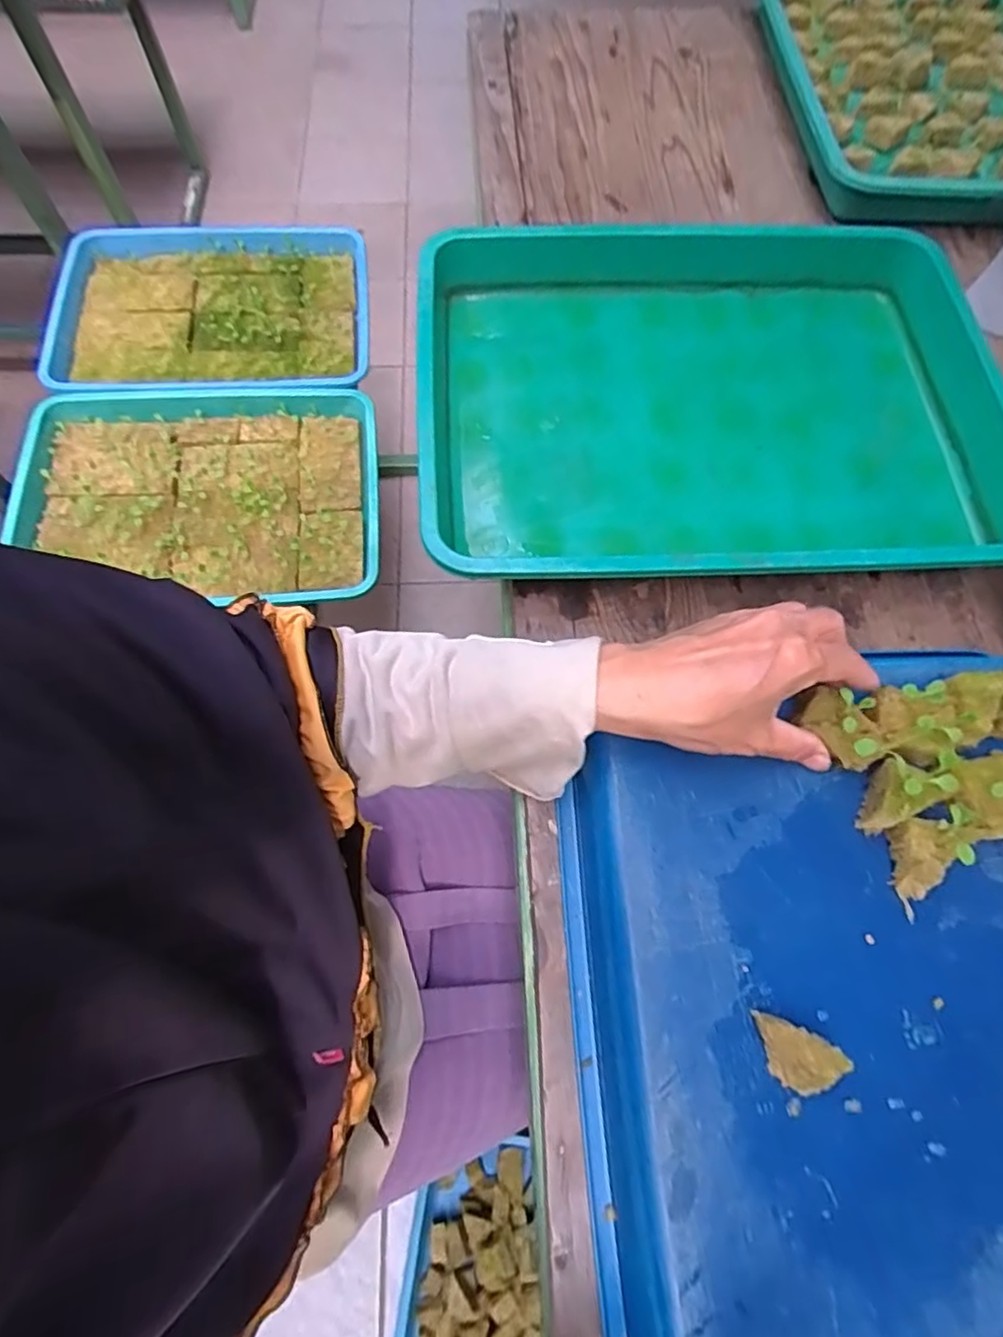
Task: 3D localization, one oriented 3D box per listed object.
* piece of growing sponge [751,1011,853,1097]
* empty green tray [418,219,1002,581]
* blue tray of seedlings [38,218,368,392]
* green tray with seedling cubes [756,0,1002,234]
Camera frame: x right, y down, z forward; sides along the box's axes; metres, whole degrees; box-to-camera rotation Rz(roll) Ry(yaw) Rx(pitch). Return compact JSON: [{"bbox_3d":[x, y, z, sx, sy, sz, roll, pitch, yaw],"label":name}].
[{"bbox_3d":[0.128,0.171,0.277,0.037,0.020,0.024,28,71,11],"label":"piece of growing sponge"},{"bbox_3d":[0.151,-0.196,0.456,0.400,0.052,0.306,-2,68,0],"label":"empty green tray"},{"bbox_3d":[-0.404,-0.504,0.879,0.419,0.052,0.318,-5,68,-2],"label":"blue tray of seedlings"},{"bbox_3d":[0.414,-0.581,0.612,0.283,0.048,0.387,-3,68,-1],"label":"green tray with seedling cubes"}]

